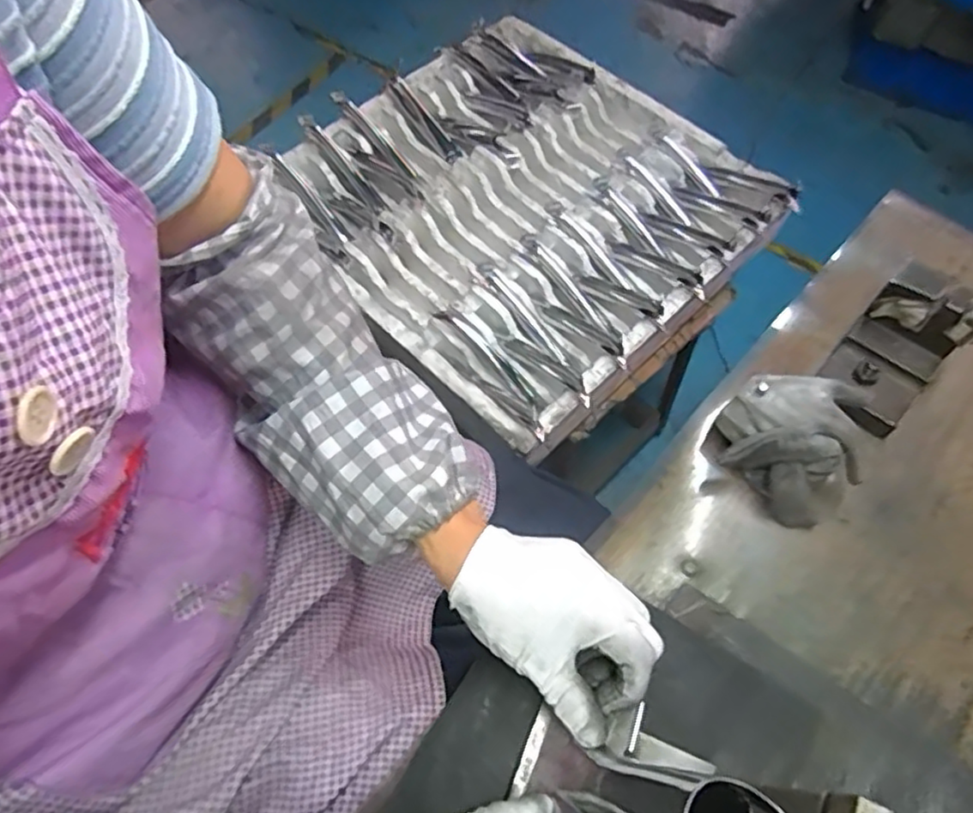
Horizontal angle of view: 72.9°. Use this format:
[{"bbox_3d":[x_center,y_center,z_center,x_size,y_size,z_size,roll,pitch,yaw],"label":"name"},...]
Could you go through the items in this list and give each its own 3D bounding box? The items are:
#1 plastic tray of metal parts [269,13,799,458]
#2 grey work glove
[{"bbox_3d":[0.044,-0.279,0.888,0.537,0.061,0.551,-40,69,-20],"label":"plastic tray of metal parts"},{"bbox_3d":[0.203,0.024,0.437,0.087,0.058,0.096,-34,67,-18],"label":"grey work glove"}]

